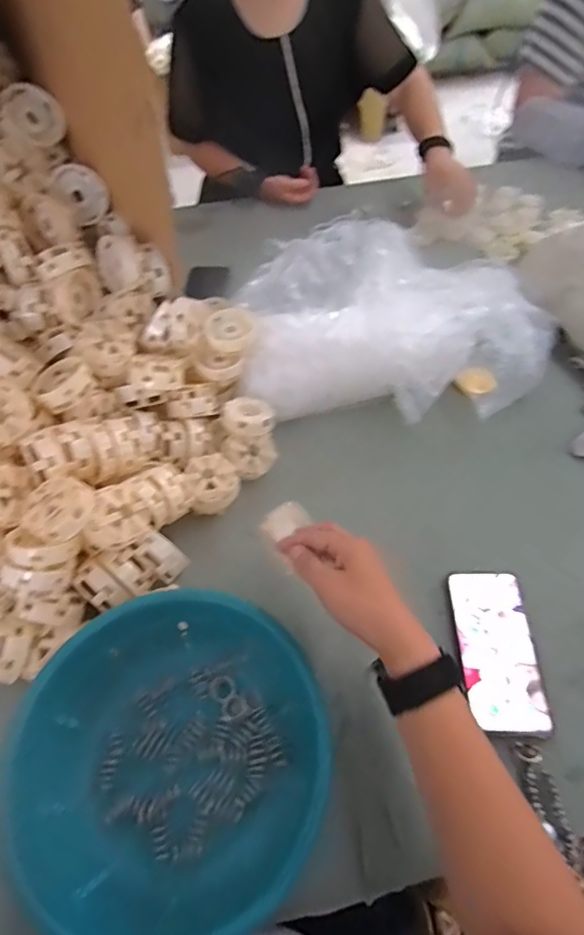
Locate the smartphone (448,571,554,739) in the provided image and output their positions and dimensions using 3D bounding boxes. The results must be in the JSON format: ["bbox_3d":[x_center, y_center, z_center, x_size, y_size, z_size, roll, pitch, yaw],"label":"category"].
[{"bbox_3d":[0.215,0.190,0.527,0.077,0.016,0.162,1,54,3],"label":"smartphone"}]

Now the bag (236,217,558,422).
[{"bbox_3d":[0.154,-0.267,0.780,0.450,0.104,0.435,-1,54,2],"label":"bag"}]

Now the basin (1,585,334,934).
[{"bbox_3d":[-0.102,0.256,0.440,0.254,0.083,0.268,-1,54,2],"label":"basin"}]

